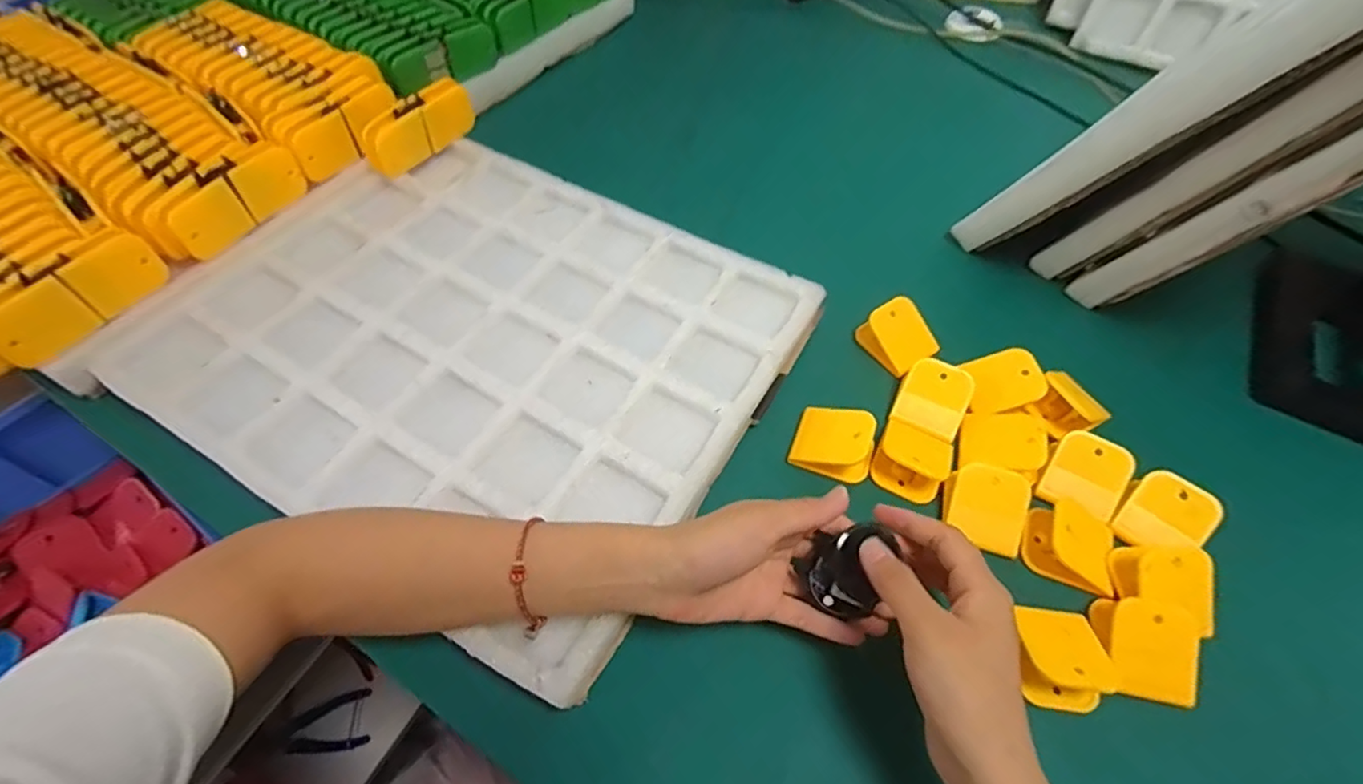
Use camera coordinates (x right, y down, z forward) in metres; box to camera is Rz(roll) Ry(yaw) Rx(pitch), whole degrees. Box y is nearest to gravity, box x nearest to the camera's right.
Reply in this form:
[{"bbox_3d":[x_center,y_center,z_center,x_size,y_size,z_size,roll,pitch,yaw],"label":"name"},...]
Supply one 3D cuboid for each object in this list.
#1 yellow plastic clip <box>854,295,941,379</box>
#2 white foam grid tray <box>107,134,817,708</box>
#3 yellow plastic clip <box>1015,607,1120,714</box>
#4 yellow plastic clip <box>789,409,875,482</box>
[{"bbox_3d":[0.181,-0.045,0.486,0.048,0.032,0.057,-23,59,-16],"label":"yellow plastic clip"},{"bbox_3d":[-0.154,-0.045,0.463,0.428,0.028,0.353,27,59,16],"label":"white foam grid tray"},{"bbox_3d":[0.227,0.156,0.351,0.045,0.025,0.054,7,56,3],"label":"yellow plastic clip"},{"bbox_3d":[0.111,0.036,0.428,0.055,0.026,0.050,19,57,12],"label":"yellow plastic clip"}]

